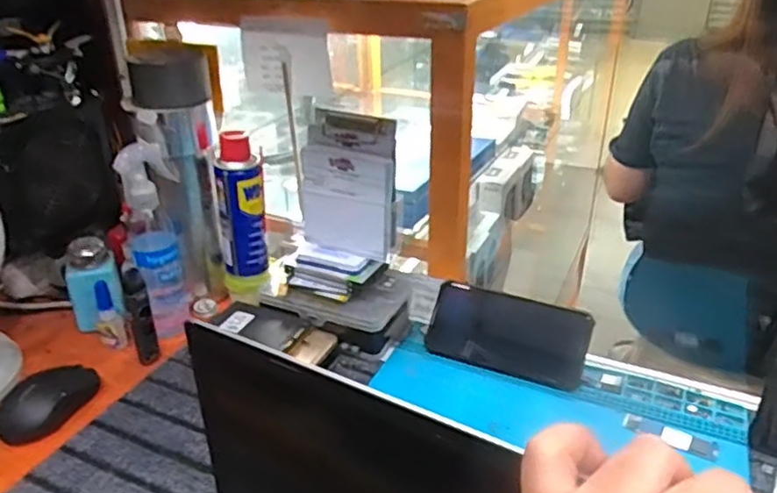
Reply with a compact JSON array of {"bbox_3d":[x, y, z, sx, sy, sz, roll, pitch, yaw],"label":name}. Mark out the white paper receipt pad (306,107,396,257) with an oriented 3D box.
[{"bbox_3d":[-0.042,-0.065,0.682,0.106,0.150,0.027,11,23,19],"label":"white paper receipt pad"}]

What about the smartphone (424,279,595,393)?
[{"bbox_3d":[0.122,0.090,0.658,0.159,0.079,0.013,13,-7,19],"label":"smartphone"}]

